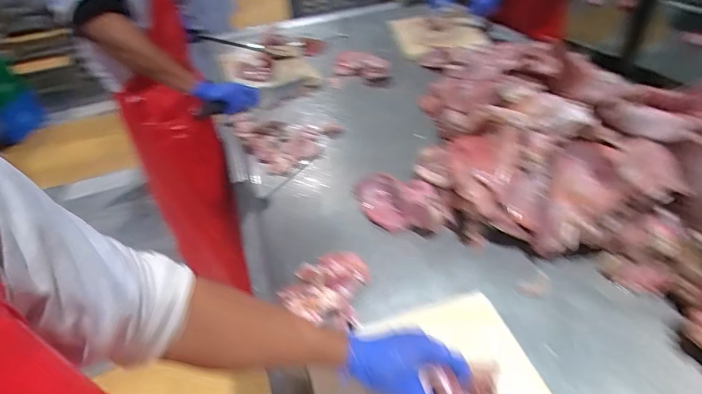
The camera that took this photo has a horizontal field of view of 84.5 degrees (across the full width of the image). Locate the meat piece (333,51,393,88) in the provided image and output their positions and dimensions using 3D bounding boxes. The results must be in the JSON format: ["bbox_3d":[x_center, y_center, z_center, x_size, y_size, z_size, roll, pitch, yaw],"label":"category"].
[{"bbox_3d":[0.043,-0.459,1.375,0.061,0.086,0.245,-35,47,-29],"label":"meat piece"}]

